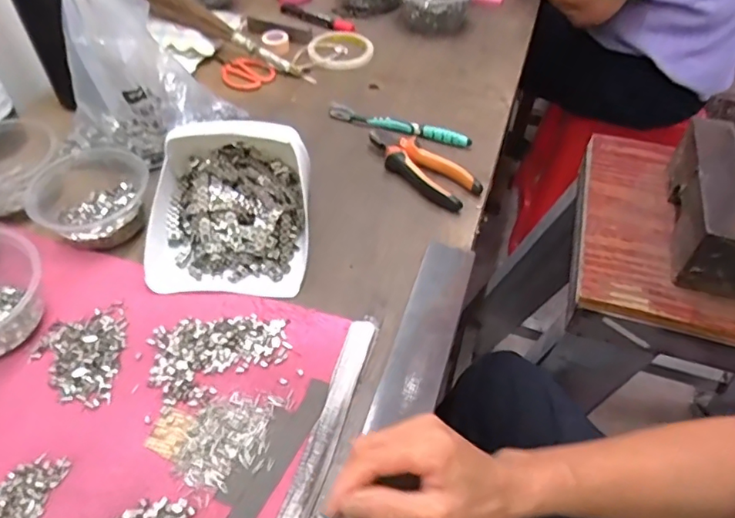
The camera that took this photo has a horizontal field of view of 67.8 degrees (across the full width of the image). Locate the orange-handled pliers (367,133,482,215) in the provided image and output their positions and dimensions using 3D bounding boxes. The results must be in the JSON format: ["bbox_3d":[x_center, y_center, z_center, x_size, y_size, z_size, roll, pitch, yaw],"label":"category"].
[{"bbox_3d":[0.058,-0.106,0.635,0.148,0.023,0.057,34,56,23],"label":"orange-handled pliers"}]

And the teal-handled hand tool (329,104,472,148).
[{"bbox_3d":[0.040,-0.173,0.696,0.186,0.016,0.020,18,51,12],"label":"teal-handled hand tool"}]

